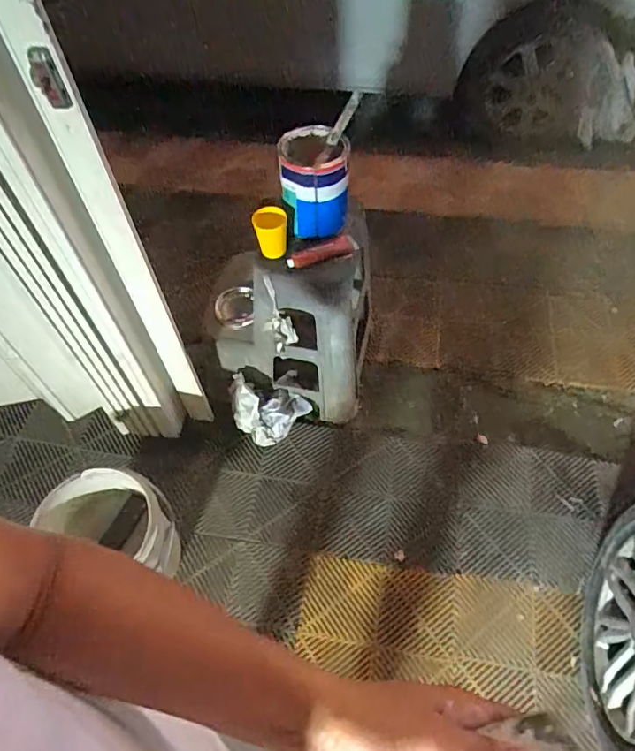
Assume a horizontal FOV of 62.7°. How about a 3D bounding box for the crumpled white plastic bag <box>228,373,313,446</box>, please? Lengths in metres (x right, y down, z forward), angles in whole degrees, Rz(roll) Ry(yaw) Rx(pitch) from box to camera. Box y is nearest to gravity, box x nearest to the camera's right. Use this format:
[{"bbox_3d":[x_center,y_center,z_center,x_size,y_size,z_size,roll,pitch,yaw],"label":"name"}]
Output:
[{"bbox_3d":[-0.154,0.112,1.598,0.247,0.146,0.157,7,58,7],"label":"crumpled white plastic bag"}]

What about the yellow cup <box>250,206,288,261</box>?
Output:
[{"bbox_3d":[-0.111,-0.344,1.247,0.076,0.099,0.081,-1,57,2],"label":"yellow cup"}]

